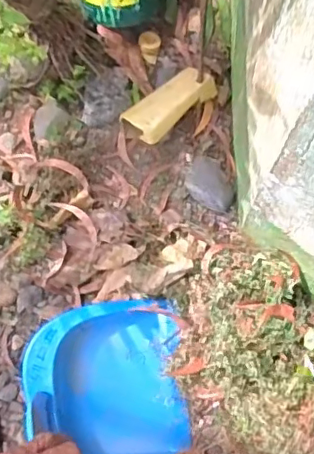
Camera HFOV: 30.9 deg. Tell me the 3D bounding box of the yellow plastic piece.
[{"bbox_3d":[0.025,-0.232,1.089,0.176,0.063,0.082,-42,49,-10],"label":"yellow plastic piece"}]

